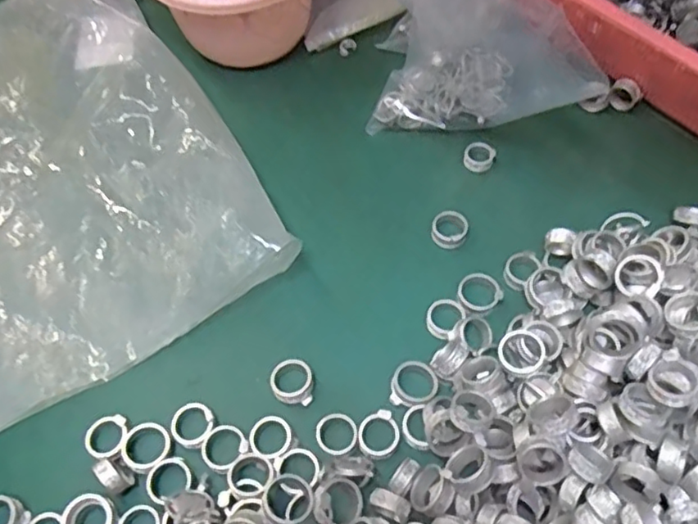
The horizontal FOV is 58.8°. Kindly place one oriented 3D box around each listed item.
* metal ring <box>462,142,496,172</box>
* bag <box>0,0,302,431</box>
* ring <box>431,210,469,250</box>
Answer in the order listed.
[{"bbox_3d":[0.101,-0.082,0.479,0.024,0.008,0.022,-1,57,2],"label":"metal ring"},{"bbox_3d":[-0.257,-0.079,0.474,0.291,0.047,0.396,-28,60,-14],"label":"bag"},{"bbox_3d":[0.072,-0.025,0.445,0.025,0.010,0.030,3,58,5],"label":"ring"}]

